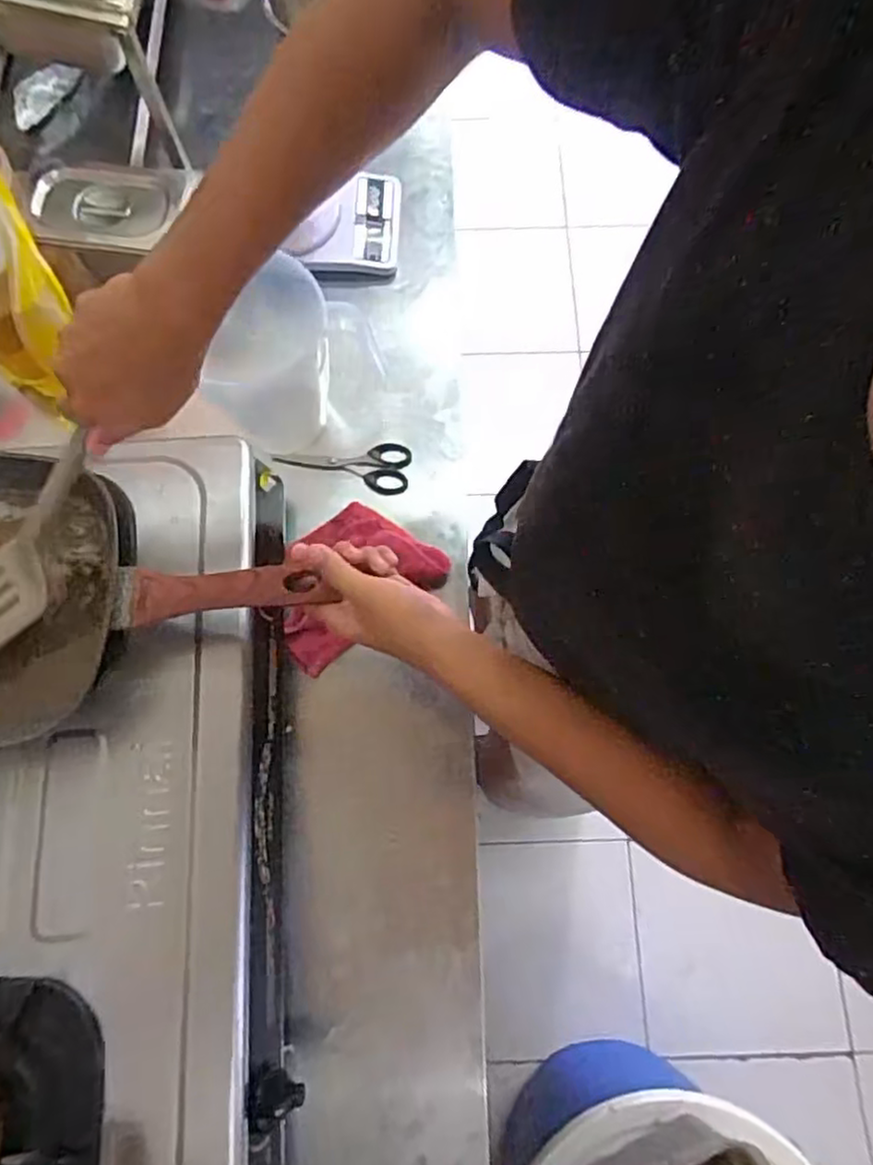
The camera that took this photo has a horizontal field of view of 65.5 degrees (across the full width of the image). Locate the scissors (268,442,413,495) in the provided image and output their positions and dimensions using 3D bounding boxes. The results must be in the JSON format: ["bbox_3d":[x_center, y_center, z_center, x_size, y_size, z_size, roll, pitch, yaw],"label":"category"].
[{"bbox_3d":[-0.103,-0.141,0.768,0.150,0.010,0.062,15,74,3],"label":"scissors"}]

